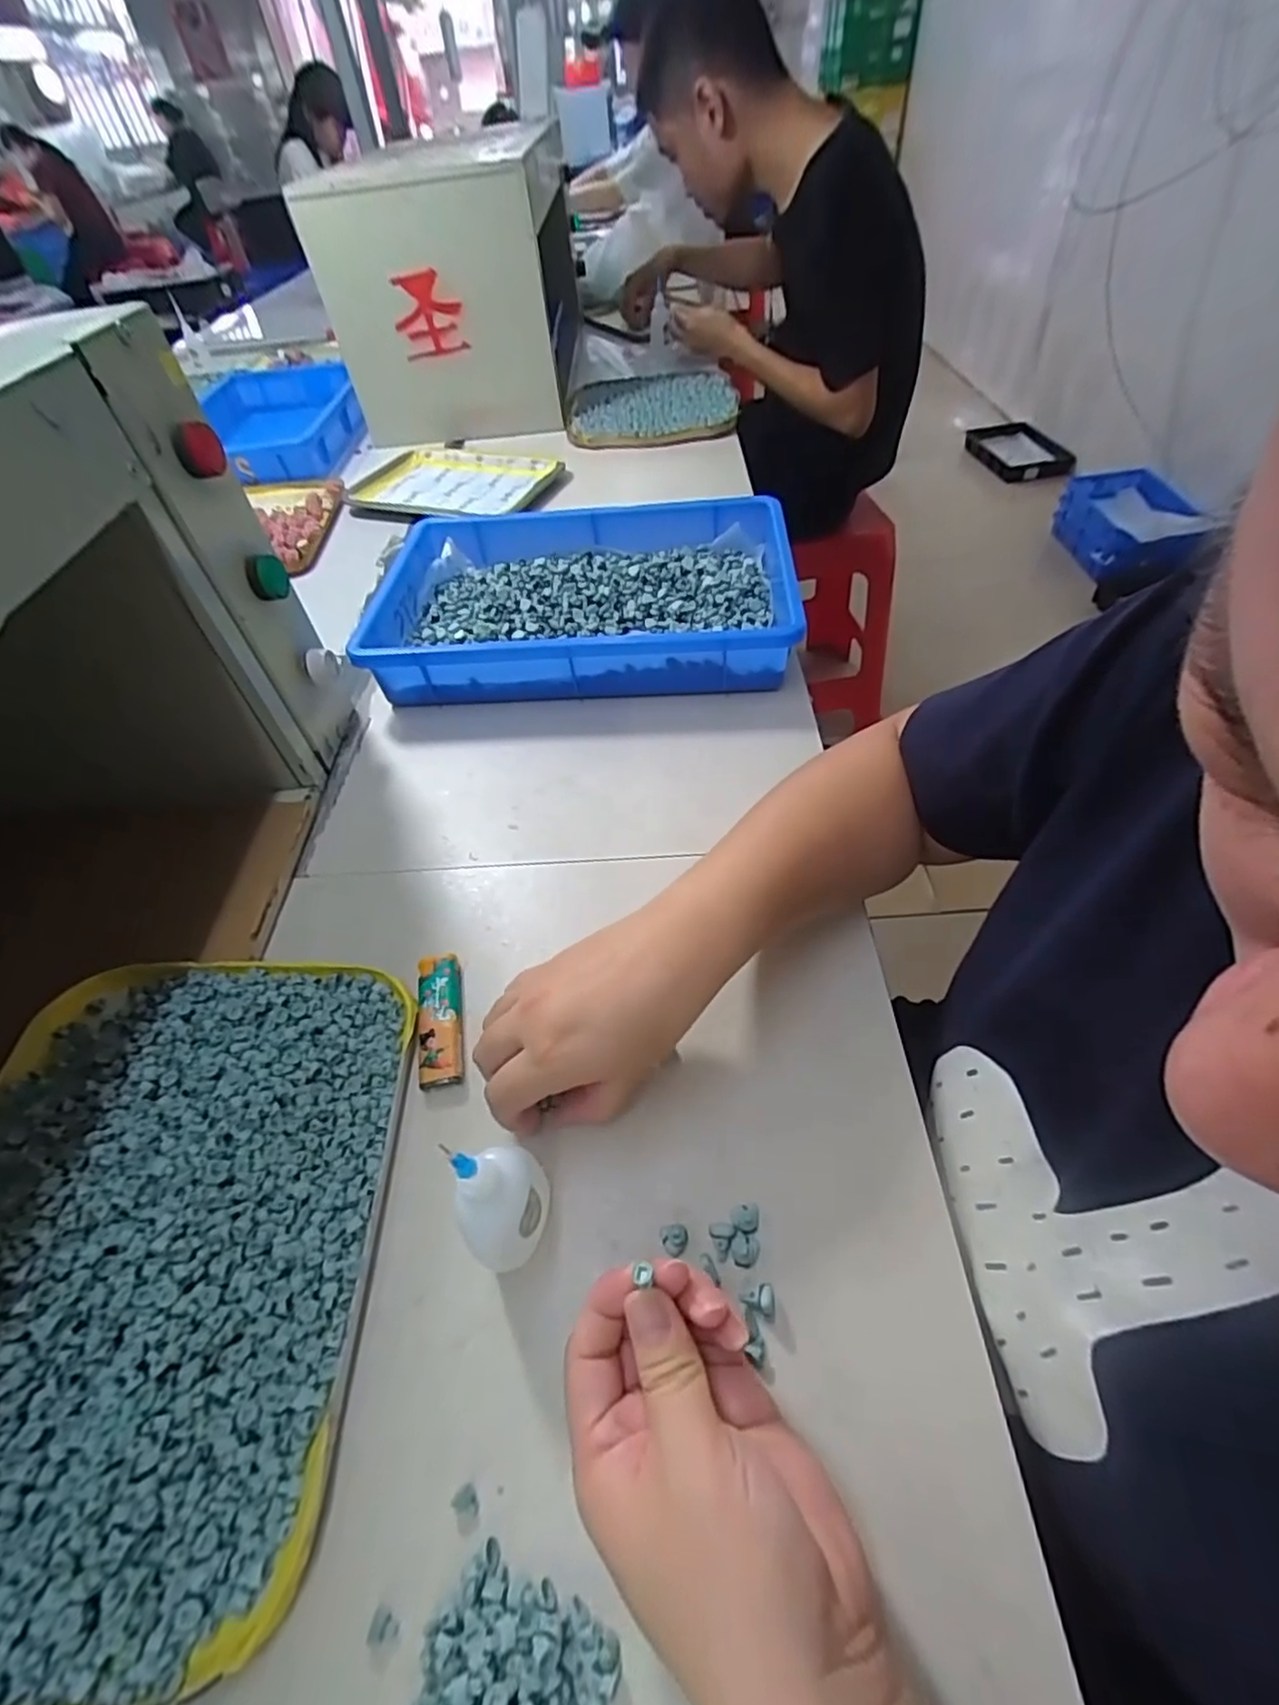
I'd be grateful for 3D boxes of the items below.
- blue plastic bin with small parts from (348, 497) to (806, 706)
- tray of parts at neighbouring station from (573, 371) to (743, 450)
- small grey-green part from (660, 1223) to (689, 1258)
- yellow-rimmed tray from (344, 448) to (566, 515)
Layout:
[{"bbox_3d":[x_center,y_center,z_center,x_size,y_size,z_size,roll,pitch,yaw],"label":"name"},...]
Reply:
[{"bbox_3d":[-0.051,-0.231,0.596,0.359,0.068,0.236,0,51,5],"label":"blue plastic bin with small parts"},{"bbox_3d":[0.020,-0.662,0.968,0.247,0.027,0.244,-5,49,2],"label":"tray of parts at neighbouring station"},{"bbox_3d":[0.016,0.175,0.294,0.012,0.005,0.013,-2,51,3],"label":"small grey-green part"},{"bbox_3d":[-0.247,-0.483,0.850,0.263,0.020,0.192,15,52,18],"label":"yellow-rimmed tray"}]

